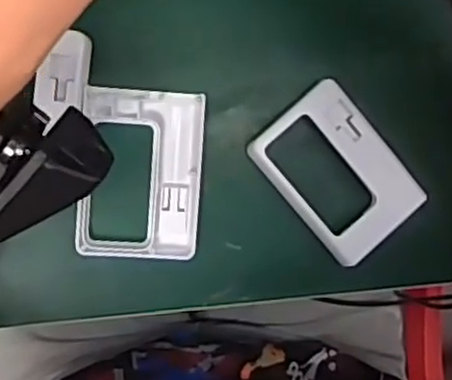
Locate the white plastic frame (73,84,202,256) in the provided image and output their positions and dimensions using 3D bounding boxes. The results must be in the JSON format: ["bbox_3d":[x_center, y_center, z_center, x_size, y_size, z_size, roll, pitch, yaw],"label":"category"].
[{"bbox_3d":[-0.048,-0.009,0.405,0.066,0.015,0.093,4,93,-9],"label":"white plastic frame"}]

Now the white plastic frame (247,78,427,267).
[{"bbox_3d":[0.064,-0.010,0.419,0.065,0.019,0.094,-40,97,-5],"label":"white plastic frame"}]

